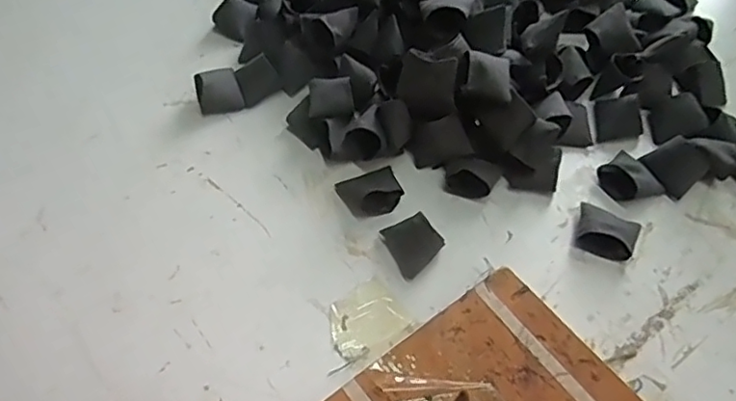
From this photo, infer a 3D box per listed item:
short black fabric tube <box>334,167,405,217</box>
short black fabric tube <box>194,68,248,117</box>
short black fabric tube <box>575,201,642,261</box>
[{"bbox_3d":[0.002,-0.008,0.455,0.046,0.015,0.038,-15,57,-11],"label":"short black fabric tube"},{"bbox_3d":[-0.125,-0.094,0.509,0.036,0.025,0.036,-17,57,-12],"label":"short black fabric tube"},{"bbox_3d":[0.173,0.021,0.436,0.043,0.021,0.035,19,57,12],"label":"short black fabric tube"}]

